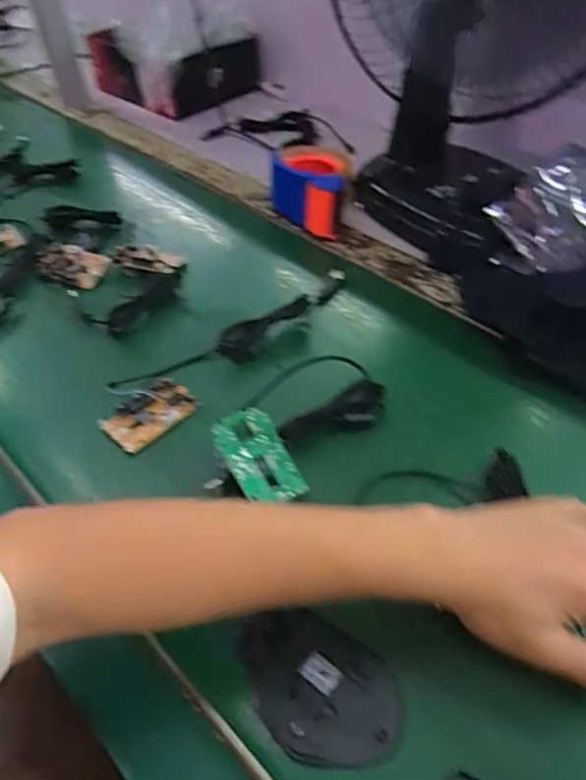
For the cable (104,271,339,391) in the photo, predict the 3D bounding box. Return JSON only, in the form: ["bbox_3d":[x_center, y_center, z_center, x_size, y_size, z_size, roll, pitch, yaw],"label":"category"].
[{"bbox_3d":[-0.047,-0.054,0.595,0.268,0.024,0.049,-29,50,-20],"label":"cable"}]

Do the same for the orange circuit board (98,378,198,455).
[{"bbox_3d":[-0.127,0.022,0.536,0.046,0.015,0.076,30,57,30],"label":"orange circuit board"}]

